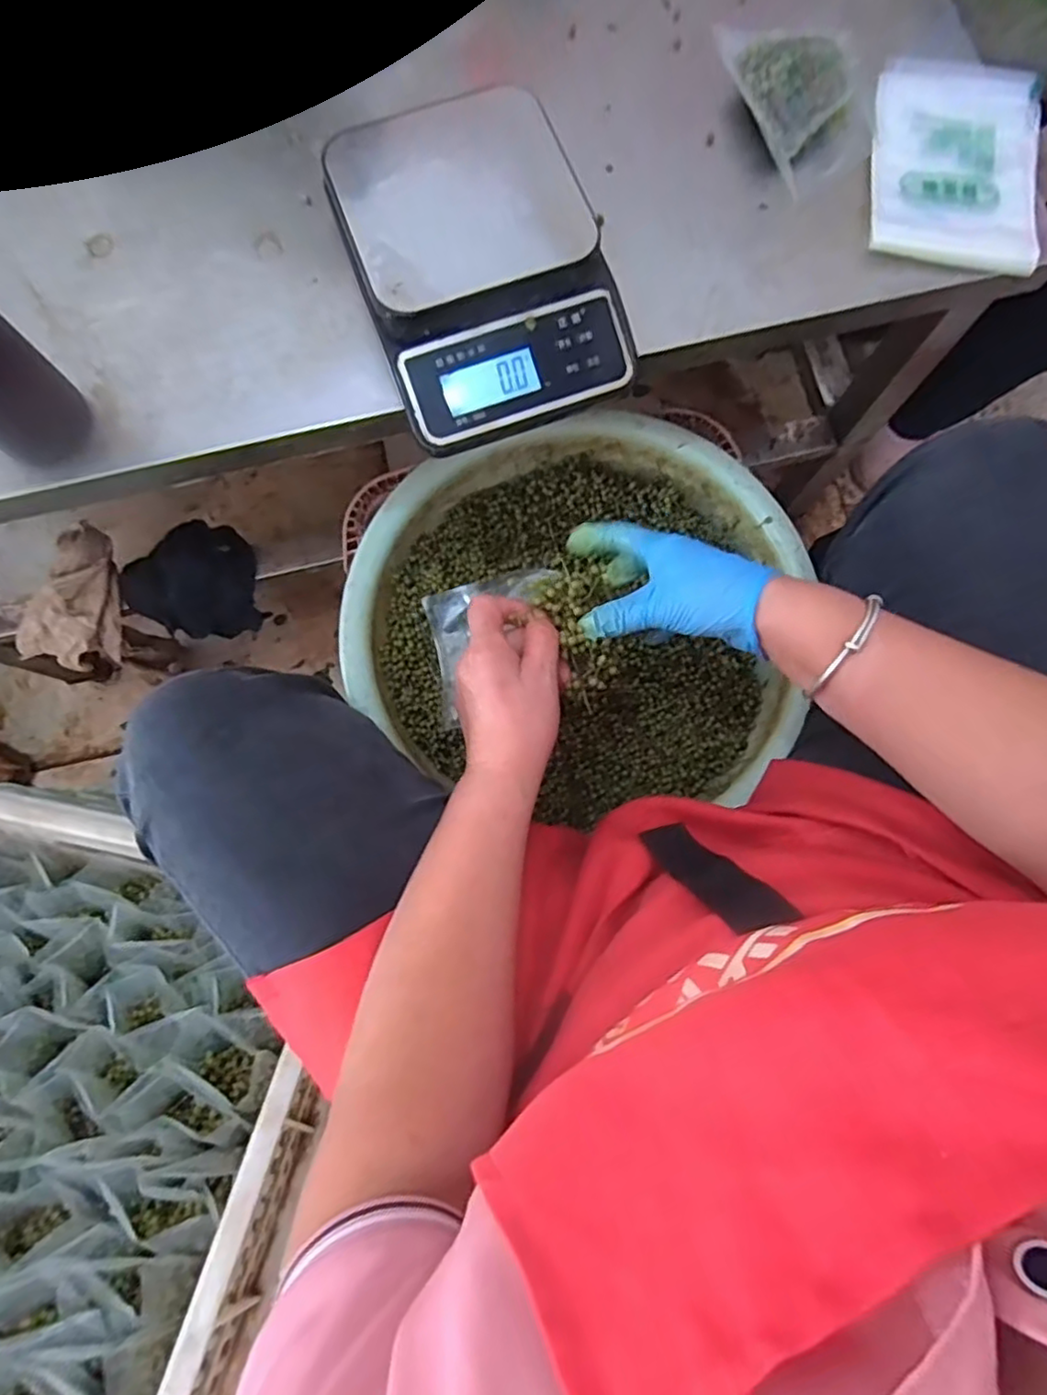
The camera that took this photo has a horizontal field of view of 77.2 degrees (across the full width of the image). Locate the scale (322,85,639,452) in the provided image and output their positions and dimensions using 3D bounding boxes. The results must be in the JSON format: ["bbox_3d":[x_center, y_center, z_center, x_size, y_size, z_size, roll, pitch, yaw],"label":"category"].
[{"bbox_3d":[-0.030,-0.278,0.426,0.148,0.051,0.204,-20,80,-3],"label":"scale"}]

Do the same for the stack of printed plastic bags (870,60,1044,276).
[{"bbox_3d":[0.295,-0.364,0.447,0.108,0.012,0.161,7,80,2],"label":"stack of printed plastic bags"}]

